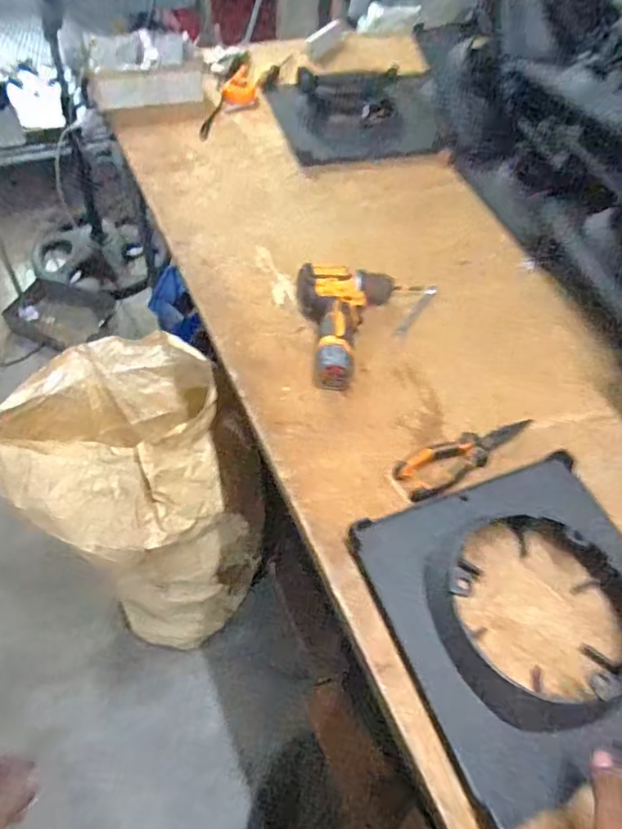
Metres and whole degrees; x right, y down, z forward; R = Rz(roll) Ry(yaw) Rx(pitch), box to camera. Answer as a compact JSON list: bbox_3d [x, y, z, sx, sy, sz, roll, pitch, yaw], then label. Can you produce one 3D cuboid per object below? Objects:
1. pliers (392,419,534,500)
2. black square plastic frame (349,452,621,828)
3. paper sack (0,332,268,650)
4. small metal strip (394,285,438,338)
[{"bbox_3d":[0.199,0.048,0.713,0.201,0.027,0.055,-23,59,-20],"label":"pliers"},{"bbox_3d":[0.231,0.199,0.583,0.291,0.043,0.292,-17,61,-14],"label":"black square plastic frame"},{"bbox_3d":[-0.296,0.190,1.101,0.356,0.648,0.326,40,60,22],"label":"paper sack"},{"bbox_3d":[0.161,-0.158,0.874,0.016,0.009,0.119,29,57,16],"label":"small metal strip"}]

